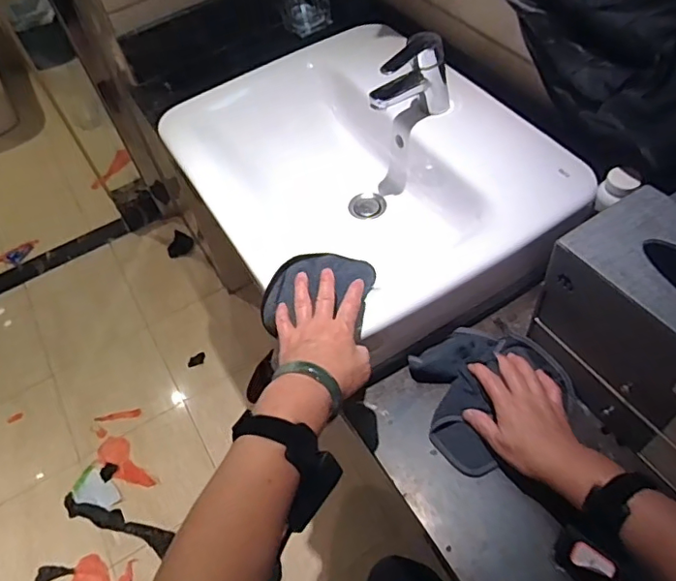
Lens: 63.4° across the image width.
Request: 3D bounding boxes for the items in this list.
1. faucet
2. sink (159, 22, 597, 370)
[{"bbox_3d":[0.099,-0.290,0.760,0.122,0.111,0.044,-23,54,-10],"label":"faucet"},{"bbox_3d":[0.036,-0.144,0.857,0.438,0.218,0.524,-29,56,-14],"label":"sink"}]

